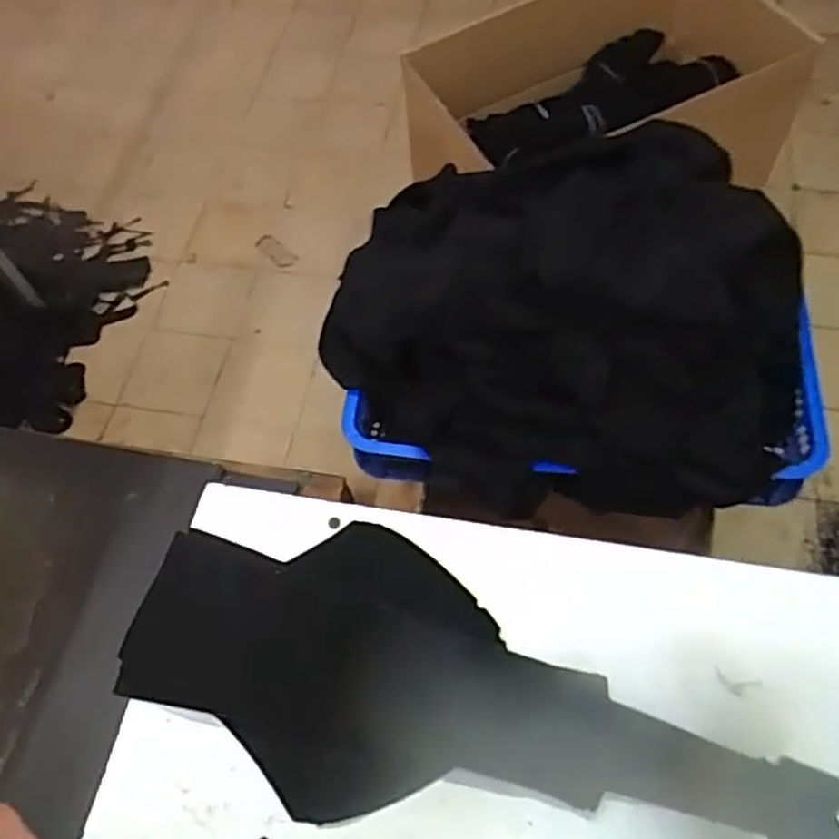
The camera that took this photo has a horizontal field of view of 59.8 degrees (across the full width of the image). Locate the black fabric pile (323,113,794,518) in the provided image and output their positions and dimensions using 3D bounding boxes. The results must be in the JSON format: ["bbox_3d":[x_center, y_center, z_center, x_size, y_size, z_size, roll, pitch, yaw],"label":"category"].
[{"bbox_3d":[0.179,-0.128,0.921,0.587,0.265,0.368,9,62,9],"label":"black fabric pile"}]

